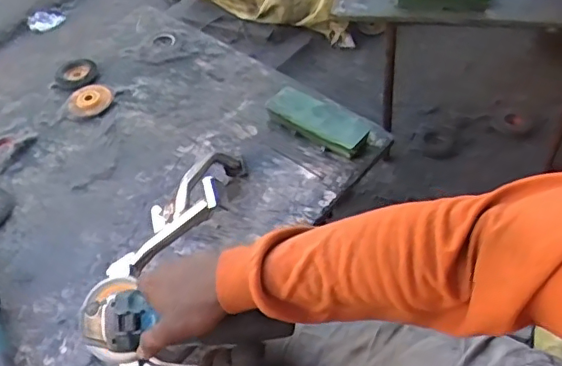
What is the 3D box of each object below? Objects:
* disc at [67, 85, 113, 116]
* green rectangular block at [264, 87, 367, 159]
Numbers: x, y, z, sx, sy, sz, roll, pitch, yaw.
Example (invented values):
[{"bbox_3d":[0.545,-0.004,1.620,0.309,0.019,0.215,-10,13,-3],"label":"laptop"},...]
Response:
[{"bbox_3d":[-0.352,-0.152,1.044,0.076,0.005,0.074,-2,65,5],"label":"disc"},{"bbox_3d":[0.059,-0.104,0.936,0.172,0.034,0.062,26,58,22],"label":"green rectangular block"}]

